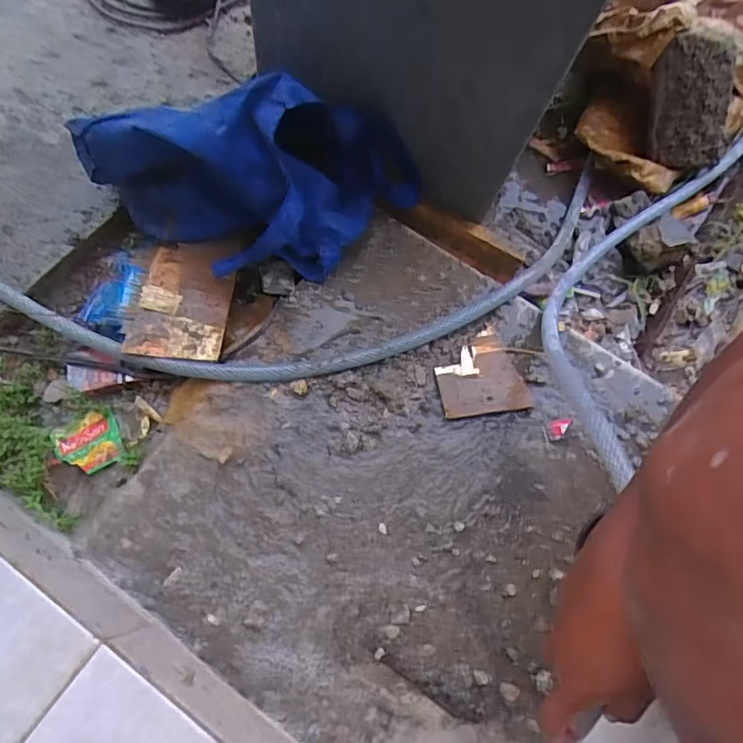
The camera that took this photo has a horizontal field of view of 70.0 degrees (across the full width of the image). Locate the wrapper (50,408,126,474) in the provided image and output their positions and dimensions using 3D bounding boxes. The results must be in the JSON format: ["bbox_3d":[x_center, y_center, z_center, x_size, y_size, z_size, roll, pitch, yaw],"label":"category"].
[{"bbox_3d":[-0.329,0.080,0.625,0.089,0.021,0.070,21,64,30],"label":"wrapper"}]

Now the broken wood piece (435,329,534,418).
[{"bbox_3d":[0.127,0.002,0.623,0.103,0.012,0.097,-9,72,-5],"label":"broken wood piece"}]

